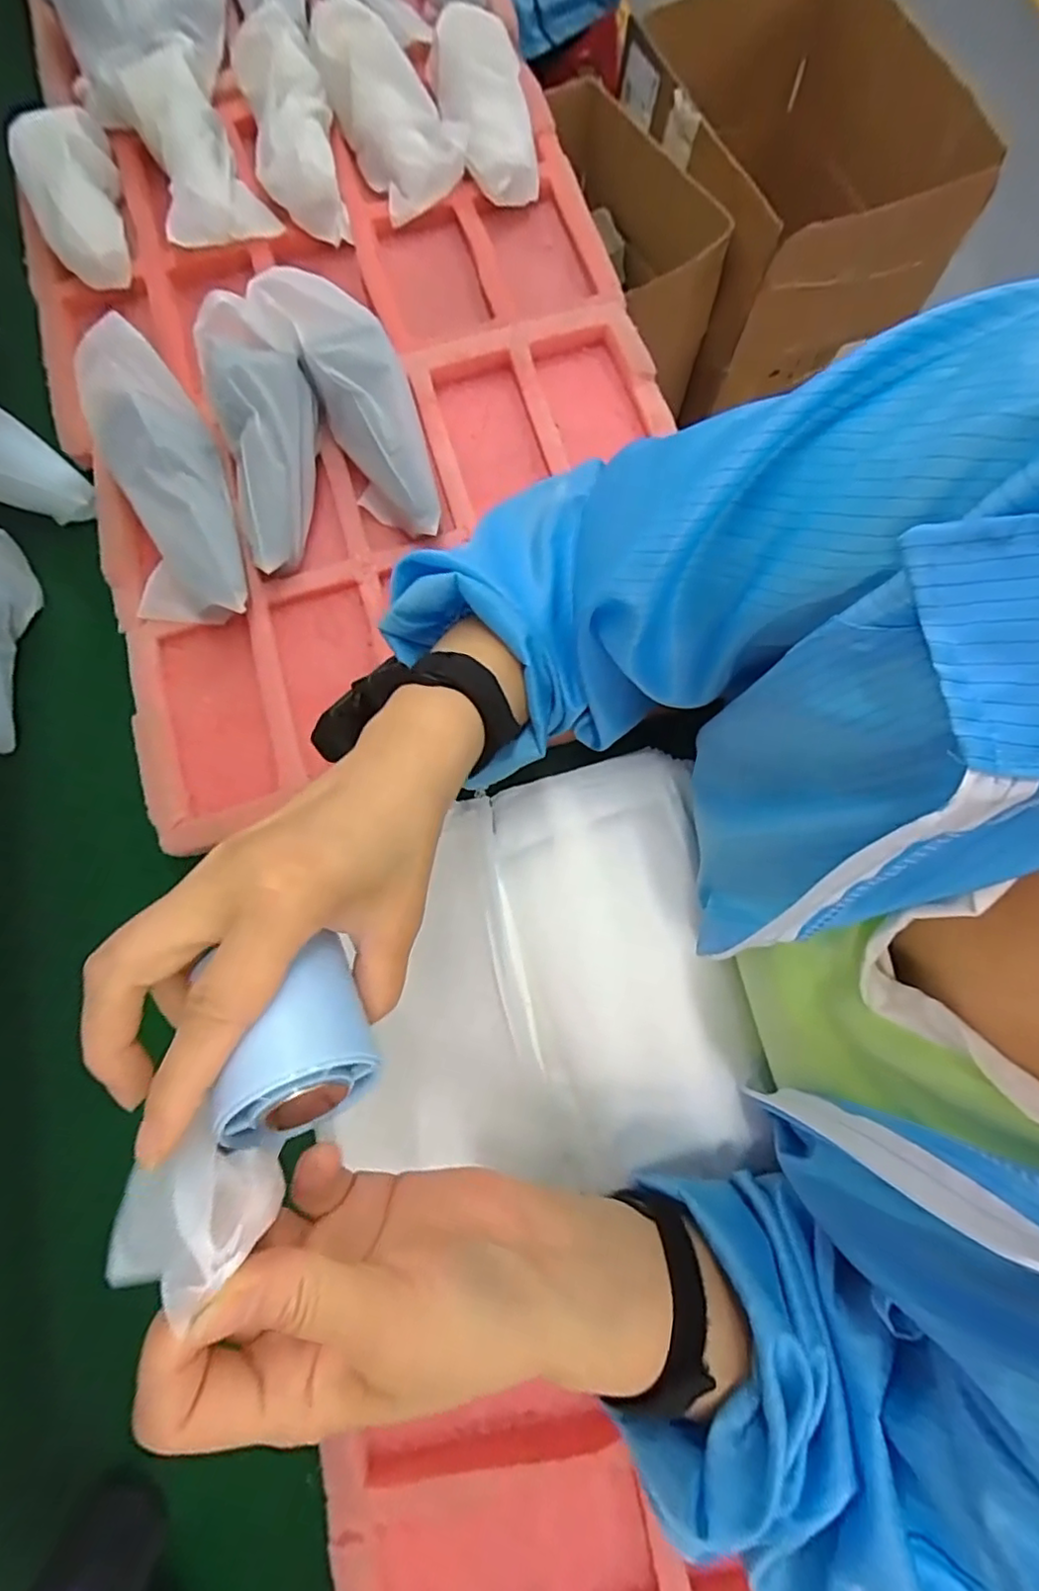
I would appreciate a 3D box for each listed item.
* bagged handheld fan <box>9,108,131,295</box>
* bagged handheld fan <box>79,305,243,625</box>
[{"bbox_3d":[-0.355,-0.483,0.493,0.074,0.051,0.152,-26,77,-4],"label":"bagged handheld fan"},{"bbox_3d":[-0.247,-0.210,0.419,0.079,0.053,0.190,-18,94,-4],"label":"bagged handheld fan"}]

